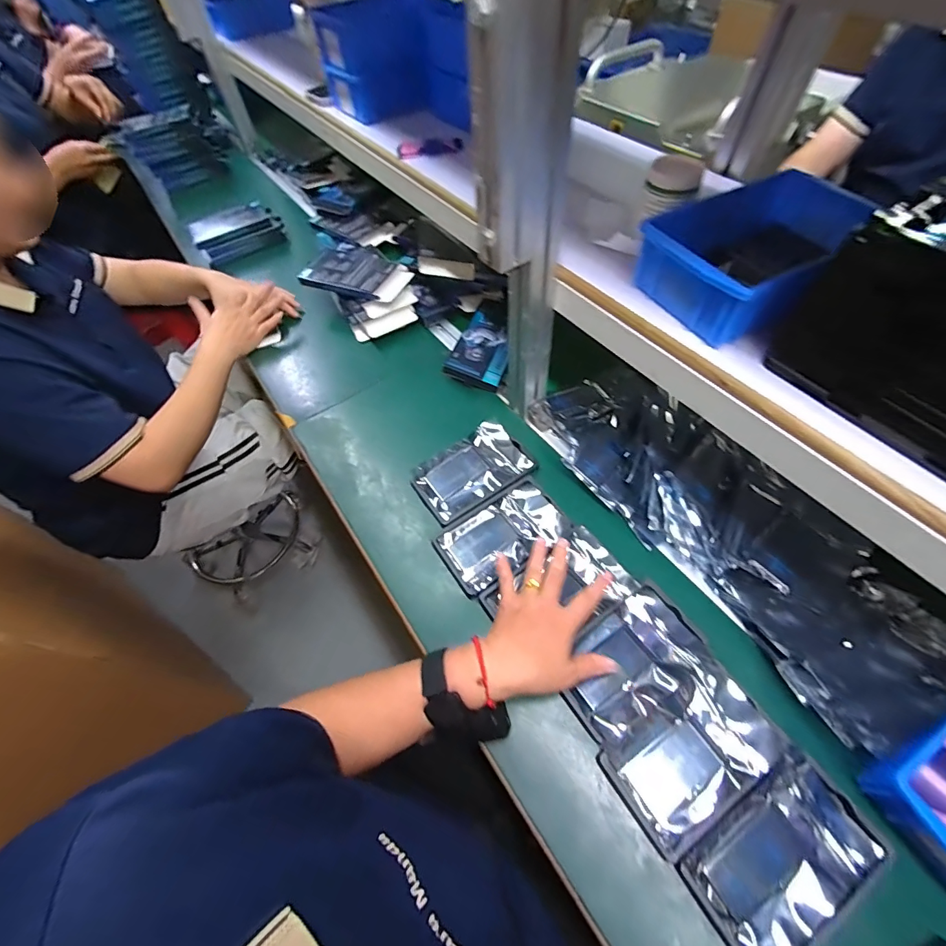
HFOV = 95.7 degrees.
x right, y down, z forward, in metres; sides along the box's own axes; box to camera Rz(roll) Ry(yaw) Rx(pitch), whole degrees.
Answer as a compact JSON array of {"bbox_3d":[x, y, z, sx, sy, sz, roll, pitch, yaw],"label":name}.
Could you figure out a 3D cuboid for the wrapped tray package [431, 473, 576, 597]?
[{"bbox_3d":[0.038,0.077,0.544,0.157,0.021,0.097,-31,61,-18],"label":"wrapped tray package"}]

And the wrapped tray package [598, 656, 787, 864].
[{"bbox_3d":[0.210,0.264,0.407,0.154,0.017,0.096,-30,60,-17],"label":"wrapped tray package"}]

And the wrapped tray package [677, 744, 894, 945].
[{"bbox_3d":[0.266,0.331,0.366,0.155,0.022,0.094,-31,61,-17],"label":"wrapped tray package"}]

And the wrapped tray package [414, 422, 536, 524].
[{"bbox_3d":[0.000,-0.004,0.594,0.156,0.026,0.099,-31,61,-17],"label":"wrapped tray package"}]

